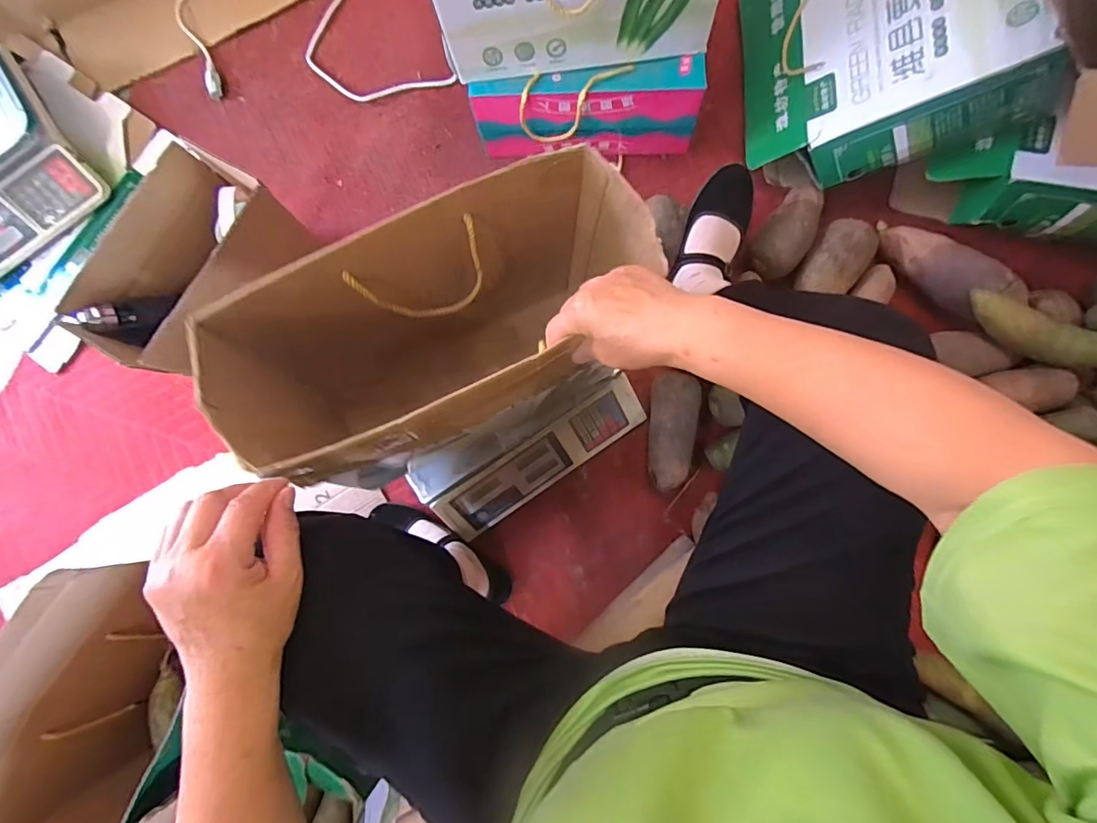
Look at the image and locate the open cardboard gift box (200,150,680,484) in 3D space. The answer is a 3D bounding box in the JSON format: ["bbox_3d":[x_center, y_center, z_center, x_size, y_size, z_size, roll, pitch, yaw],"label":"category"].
[{"bbox_3d":[-0.078,-0.075,0.505,0.365,0.298,0.170,-25,82,2],"label":"open cardboard gift box"}]

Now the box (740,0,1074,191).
[{"bbox_3d":[0.452,-0.539,0.679,0.333,0.103,0.383,-7,80,43],"label":"box"}]

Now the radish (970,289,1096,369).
[{"bbox_3d":[0.660,-0.105,0.646,0.195,0.047,0.055,25,86,7],"label":"radish"}]

